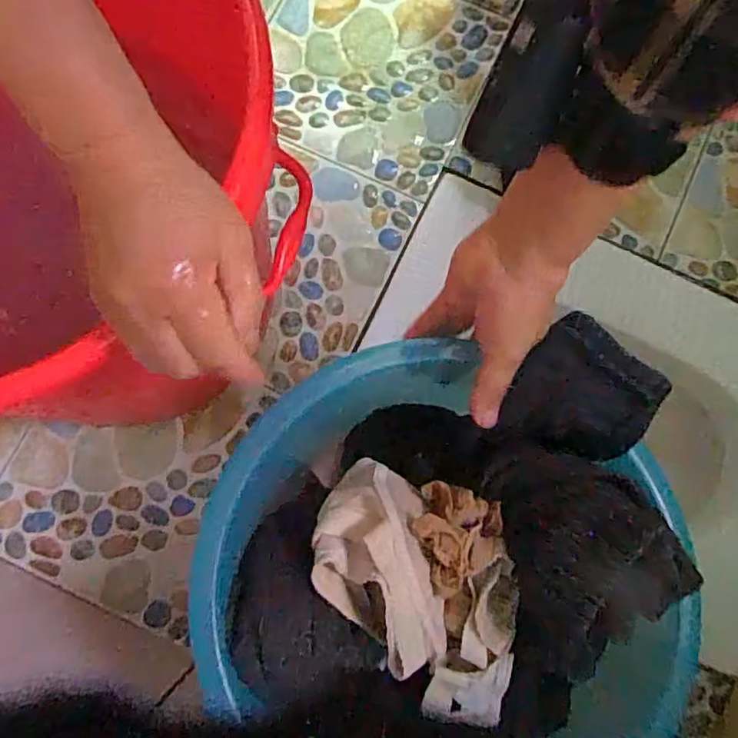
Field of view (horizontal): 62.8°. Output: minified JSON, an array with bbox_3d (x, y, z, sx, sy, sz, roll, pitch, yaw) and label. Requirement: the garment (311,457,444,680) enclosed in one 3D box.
[{"bbox_3d":[0.003,0.134,0.425,0.083,0.083,0.141,-7,79,-3],"label":"garment"}]

